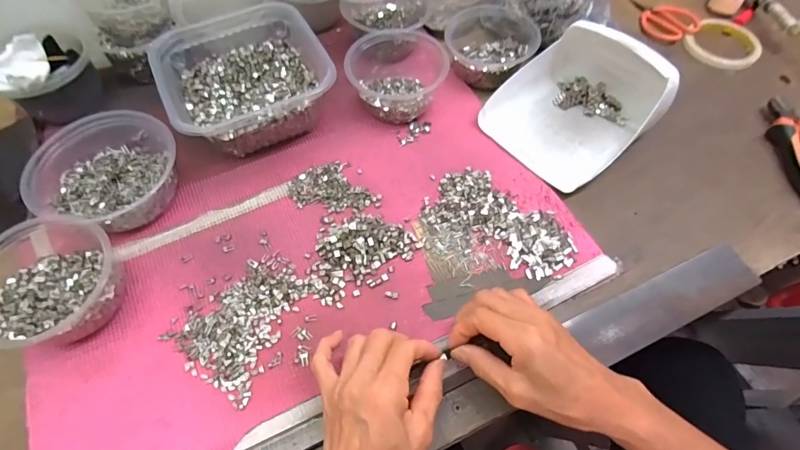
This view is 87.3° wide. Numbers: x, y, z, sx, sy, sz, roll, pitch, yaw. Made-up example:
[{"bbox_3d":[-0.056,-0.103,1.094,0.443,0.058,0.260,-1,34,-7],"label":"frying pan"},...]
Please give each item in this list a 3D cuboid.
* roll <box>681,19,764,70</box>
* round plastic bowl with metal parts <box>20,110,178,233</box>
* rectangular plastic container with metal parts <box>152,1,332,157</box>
[{"bbox_3d":[0.457,-0.257,0.591,0.091,0.020,0.091,0,59,0],"label":"roll"},{"bbox_3d":[-0.296,-0.054,0.424,0.125,0.073,0.127,0,59,0],"label":"round plastic bowl with metal parts"},{"bbox_3d":[-0.181,-0.173,0.491,0.173,0.071,0.183,-24,62,-13],"label":"rectangular plastic container with metal parts"}]

